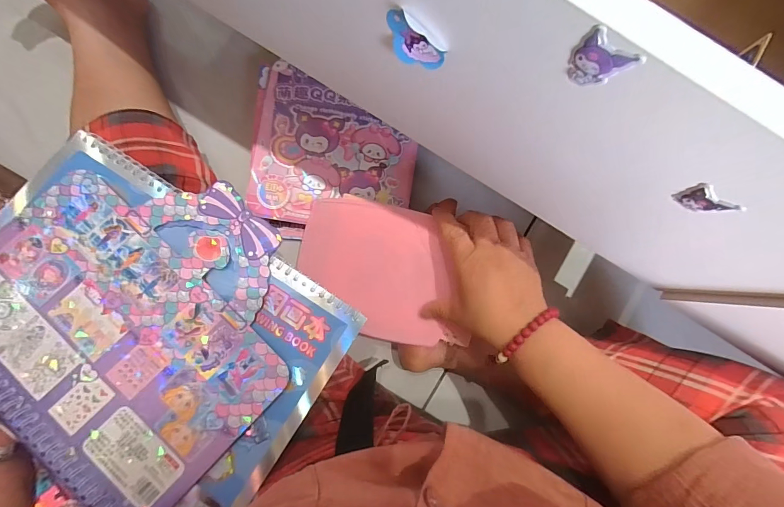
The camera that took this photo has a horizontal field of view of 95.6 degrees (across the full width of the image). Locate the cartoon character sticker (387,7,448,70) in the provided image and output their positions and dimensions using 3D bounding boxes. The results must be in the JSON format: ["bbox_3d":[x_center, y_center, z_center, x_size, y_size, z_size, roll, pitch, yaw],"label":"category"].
[{"bbox_3d":[0.013,-0.119,0.197,0.037,0.035,0.008,34,84,-1],"label":"cartoon character sticker"}]

